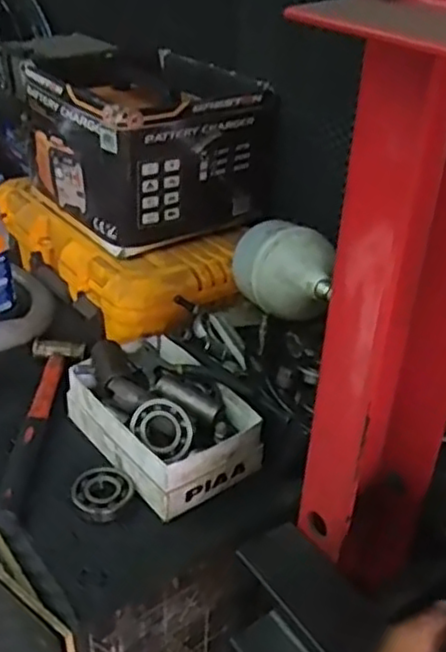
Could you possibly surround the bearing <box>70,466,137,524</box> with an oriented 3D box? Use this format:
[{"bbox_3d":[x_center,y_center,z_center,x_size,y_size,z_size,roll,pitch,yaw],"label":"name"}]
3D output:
[{"bbox_3d":[-0.128,0.178,0.753,0.058,0.015,0.066,19,36,24],"label":"bearing"}]

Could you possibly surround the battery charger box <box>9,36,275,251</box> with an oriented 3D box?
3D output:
[{"bbox_3d":[-0.122,-0.280,1.073,0.288,0.204,0.309,-19,38,-30],"label":"battery charger box"}]

